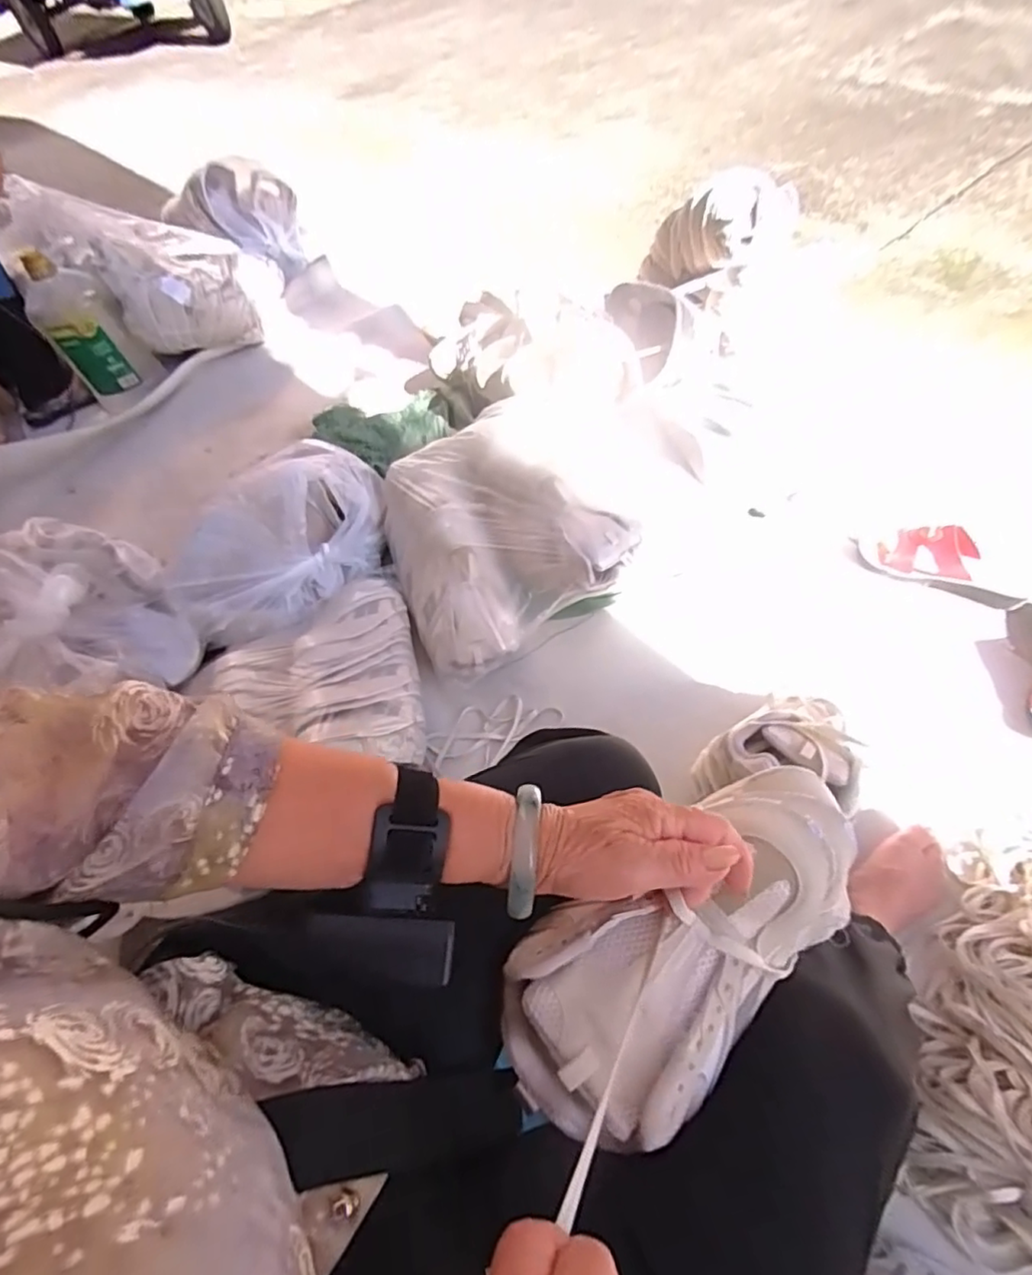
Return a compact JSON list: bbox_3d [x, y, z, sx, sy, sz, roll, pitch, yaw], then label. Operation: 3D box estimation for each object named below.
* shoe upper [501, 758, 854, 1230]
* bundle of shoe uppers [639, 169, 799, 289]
[{"bbox_3d":[0.105,0.164,0.340,0.245,0.077,0.107,-32,58,-17],"label":"shoe upper"},{"bbox_3d":[0.325,-0.699,1.046,0.108,0.130,0.275,-44,33,-23],"label":"bundle of shoe uppers"}]

